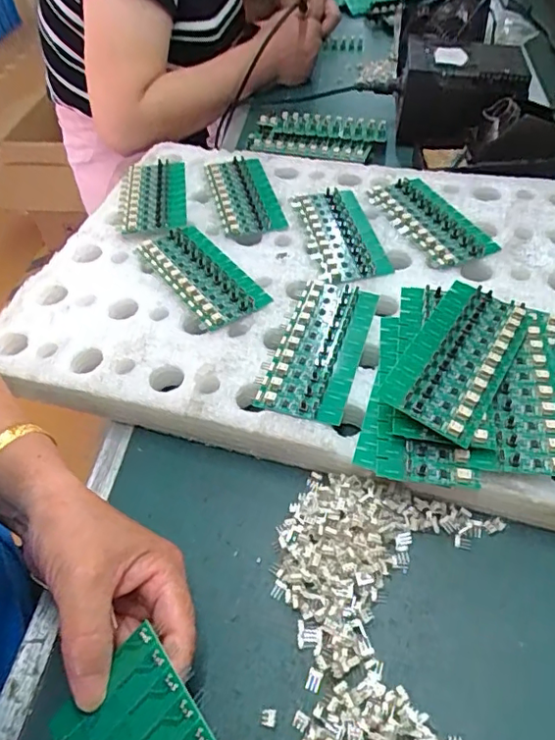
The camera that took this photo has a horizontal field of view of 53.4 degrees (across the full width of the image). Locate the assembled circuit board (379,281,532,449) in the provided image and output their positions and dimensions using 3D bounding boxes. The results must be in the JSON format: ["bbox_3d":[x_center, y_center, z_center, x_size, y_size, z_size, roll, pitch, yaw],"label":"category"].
[{"bbox_3d":[0.125,-0.013,0.379,0.065,0.009,0.139,30,53,16],"label":"assembled circuit board"}]

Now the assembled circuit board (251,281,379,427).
[{"bbox_3d":[0.031,-0.021,0.425,0.066,0.007,0.136,12,51,15],"label":"assembled circuit board"}]

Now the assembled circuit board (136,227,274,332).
[{"bbox_3d":[-0.067,-0.086,0.488,0.062,0.010,0.136,-30,53,-20],"label":"assembled circuit board"}]

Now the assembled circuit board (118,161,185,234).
[{"bbox_3d":[-0.129,-0.183,0.574,0.065,0.012,0.139,-7,49,-1],"label":"assembled circuit board"}]

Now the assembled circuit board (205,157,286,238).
[{"bbox_3d":[-0.035,-0.184,0.572,0.062,0.012,0.135,-12,49,-6],"label":"assembled circuit board"}]

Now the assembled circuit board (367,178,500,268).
[{"bbox_3d":[0.144,-0.145,0.524,0.066,0.010,0.136,-21,51,-13],"label":"assembled circuit board"}]

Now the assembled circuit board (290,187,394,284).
[{"bbox_3d":[0.059,-0.129,0.516,0.067,0.009,0.138,-11,49,-4],"label":"assembled circuit board"}]

